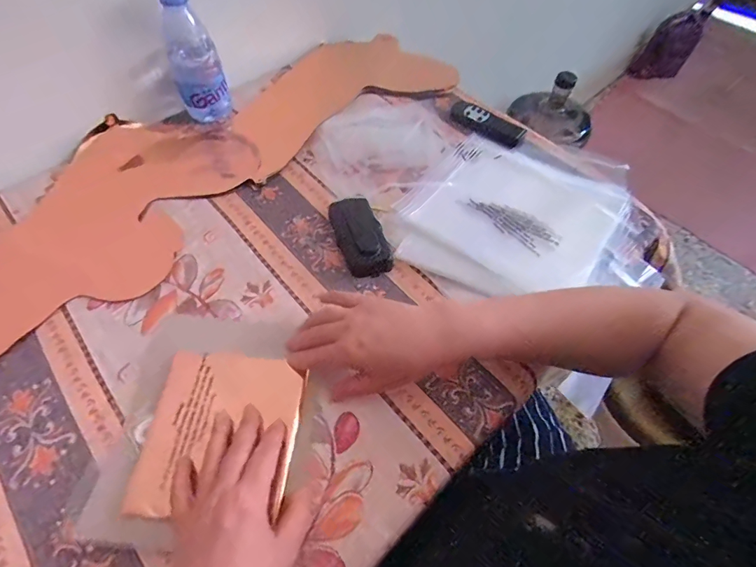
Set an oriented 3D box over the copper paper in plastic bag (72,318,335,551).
[{"bbox_3d":[-0.139,0.113,0.358,0.184,0.013,0.196,1,59,0],"label":"copper paper in plastic bag"}]

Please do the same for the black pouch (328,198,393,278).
[{"bbox_3d":[-0.019,-0.055,0.466,0.055,0.024,0.097,-15,60,-10],"label":"black pouch"}]

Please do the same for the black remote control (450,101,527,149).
[{"bbox_3d":[0.159,-0.239,0.592,0.114,0.014,0.047,36,64,19],"label":"black remote control"}]

